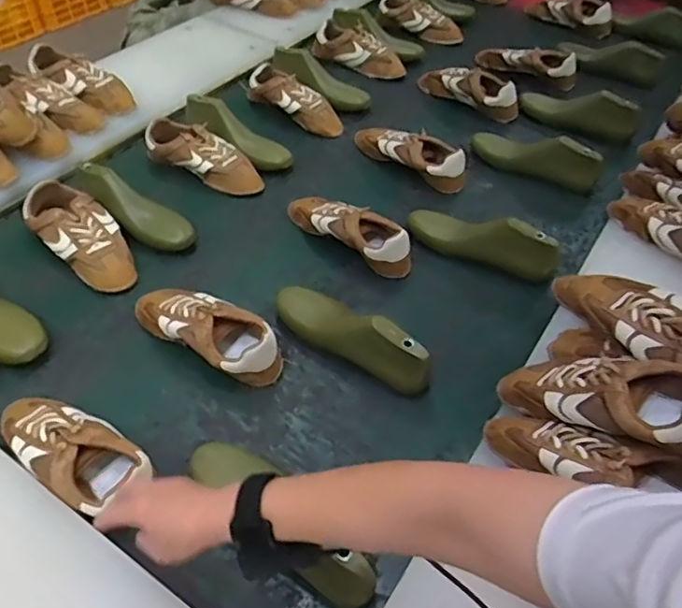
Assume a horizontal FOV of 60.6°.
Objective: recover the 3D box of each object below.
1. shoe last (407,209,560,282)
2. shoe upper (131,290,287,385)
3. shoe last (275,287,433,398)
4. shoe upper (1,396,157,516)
[{"bbox_3d":[0.228,-0.108,0.956,0.248,0.089,0.073,29,54,20],"label":"shoe last"},{"bbox_3d":[-0.187,0.035,0.808,0.233,0.080,0.086,27,51,17],"label":"shoe upper"},{"bbox_3d":[0.012,0.037,0.807,0.251,0.088,0.074,36,57,24],"label":"shoe last"},{"bbox_3d":[-0.311,0.162,0.666,0.220,0.057,0.089,23,49,20],"label":"shoe upper"}]

